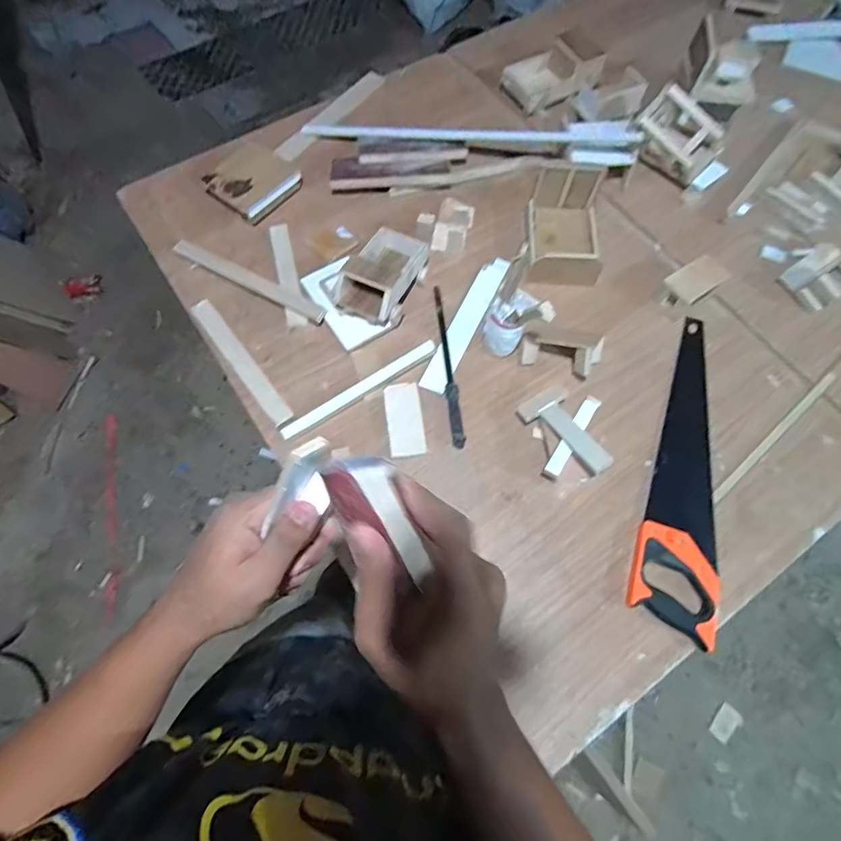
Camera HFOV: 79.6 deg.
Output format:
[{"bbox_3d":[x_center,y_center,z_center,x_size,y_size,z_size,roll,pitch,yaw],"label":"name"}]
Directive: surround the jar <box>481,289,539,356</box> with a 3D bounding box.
[{"bbox_3d":[0.135,-0.152,0.812,0.066,0.107,0.072,28,70,10],"label":"jar"}]

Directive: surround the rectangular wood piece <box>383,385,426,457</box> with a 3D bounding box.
[{"bbox_3d":[-0.025,-0.002,0.796,0.055,0.005,0.118,-6,68,-4],"label":"rectangular wood piece"}]

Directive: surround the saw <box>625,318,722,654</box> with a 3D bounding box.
[{"bbox_3d":[0.410,0.063,0.772,0.113,0.028,0.501,17,68,5],"label":"saw"}]

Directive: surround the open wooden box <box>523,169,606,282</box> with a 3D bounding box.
[{"bbox_3d":[0.258,-0.341,0.891,0.130,0.100,0.181,5,67,0],"label":"open wooden box"}]

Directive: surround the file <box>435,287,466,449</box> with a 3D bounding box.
[{"bbox_3d":[0.044,-0.099,0.838,0.021,0.011,0.300,-6,68,-4],"label":"file"}]

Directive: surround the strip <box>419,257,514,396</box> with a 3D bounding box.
[{"bbox_3d":[0.082,-0.174,0.875,0.046,0.004,0.299,25,69,8],"label":"strip"}]

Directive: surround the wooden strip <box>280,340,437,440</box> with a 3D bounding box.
[{"bbox_3d":[-0.094,-0.050,0.815,0.284,0.006,0.027,-32,72,-14],"label":"wooden strip"}]

